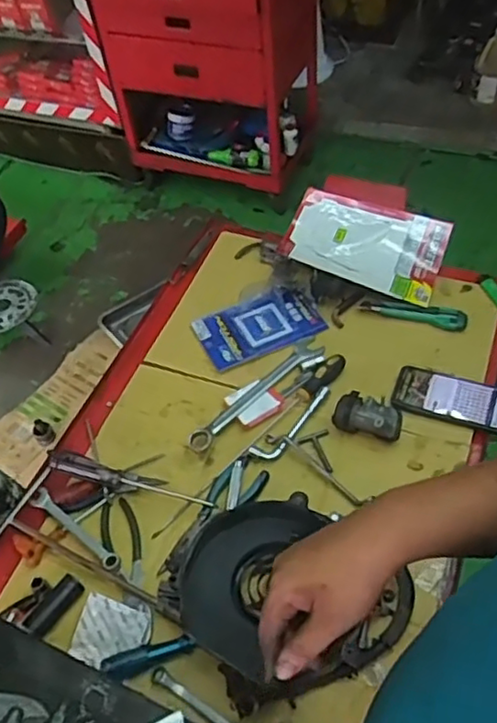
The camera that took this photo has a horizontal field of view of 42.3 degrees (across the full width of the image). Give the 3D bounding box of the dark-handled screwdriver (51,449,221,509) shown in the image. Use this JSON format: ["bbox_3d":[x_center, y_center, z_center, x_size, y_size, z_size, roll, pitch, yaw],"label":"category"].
[{"bbox_3d":[-0.159,0.162,0.877,0.235,0.020,0.030,16,53,1],"label":"dark-handled screwdriver"}]

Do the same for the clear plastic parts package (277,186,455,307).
[{"bbox_3d":[0.202,-0.208,1.118,0.271,0.034,0.173,18,66,11],"label":"clear plastic parts package"}]

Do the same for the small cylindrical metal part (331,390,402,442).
[{"bbox_3d":[0.172,0.077,0.925,0.093,0.033,0.056,12,53,15],"label":"small cylindrical metal part"}]

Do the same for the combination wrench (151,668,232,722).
[{"bbox_3d":[-0.032,0.398,0.715,0.180,0.018,0.015,24,57,23],"label":"combination wrench"}]

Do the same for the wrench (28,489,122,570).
[{"bbox_3d":[-0.232,0.225,0.859,0.165,0.009,0.025,31,60,27],"label":"wrench"}]

